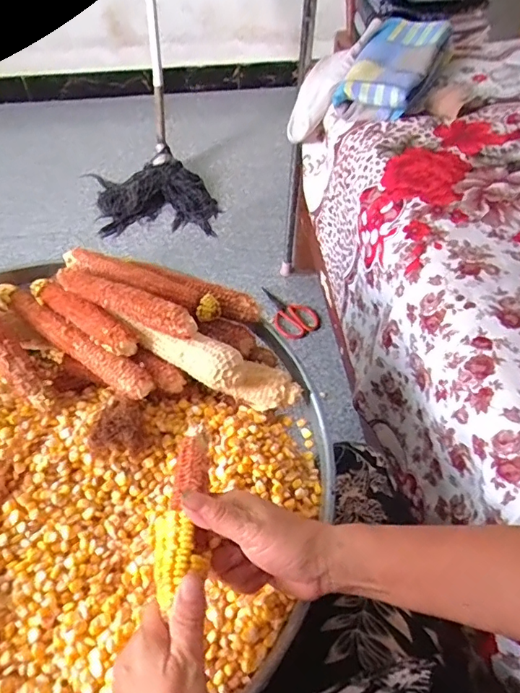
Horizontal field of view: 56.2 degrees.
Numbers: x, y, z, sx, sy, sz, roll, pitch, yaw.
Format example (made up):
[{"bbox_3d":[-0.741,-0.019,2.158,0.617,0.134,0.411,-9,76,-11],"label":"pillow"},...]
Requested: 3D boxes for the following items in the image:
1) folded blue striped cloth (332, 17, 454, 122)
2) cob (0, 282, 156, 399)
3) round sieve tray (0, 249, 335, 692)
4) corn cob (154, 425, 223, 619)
[{"bbox_3d":[0.219,-0.457,0.785,0.129,0.076,0.251,22,55,17],"label":"folded blue striped cloth"},{"bbox_3d":[-0.203,-0.010,0.519,0.223,0.023,0.029,28,57,21],"label":"cob"},{"bbox_3d":[-0.188,0.103,0.437,0.494,0.106,0.469,0,51,0],"label":"round sieve tray"},{"bbox_3d":[-0.053,0.118,0.360,0.037,0.026,0.132,3,47,2],"label":"corn cob"}]

